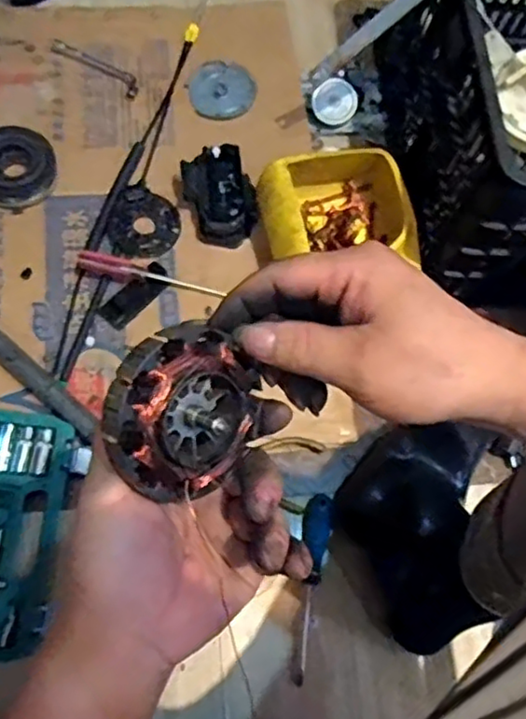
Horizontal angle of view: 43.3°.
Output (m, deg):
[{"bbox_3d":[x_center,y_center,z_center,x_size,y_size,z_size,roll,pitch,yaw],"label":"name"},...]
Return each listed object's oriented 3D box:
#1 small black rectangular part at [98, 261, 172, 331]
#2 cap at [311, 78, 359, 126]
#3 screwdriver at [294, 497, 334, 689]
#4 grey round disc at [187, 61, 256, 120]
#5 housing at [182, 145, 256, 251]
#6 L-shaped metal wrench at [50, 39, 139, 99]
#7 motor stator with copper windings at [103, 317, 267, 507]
[{"bbox_3d":[-0.158,-0.083,0.826,0.037,0.017,0.098,42,69,9],"label":"small black rectangular part"},{"bbox_3d":[0.104,-0.373,0.961,0.062,0.010,0.062,1,109,4],"label":"cap"},{"bbox_3d":[0.053,0.252,0.740,0.034,0.027,0.196,7,77,2],"label":"screwdriver"},{"bbox_3d":[-0.059,-0.391,0.963,0.092,0.008,0.095,16,77,-6],"label":"grey round disc"},{"bbox_3d":[-0.056,-0.211,0.864,0.081,0.065,0.124,-19,72,-12],"label":"housing"},{"bbox_3d":[-0.239,-0.421,0.952,0.150,0.015,0.032,36,68,7],"label":"L-shaped metal wrench"},{"bbox_3d":[-0.037,0.023,0.300,0.033,0.076,0.075,10,57,48],"label":"motor stator with copper windings"}]

